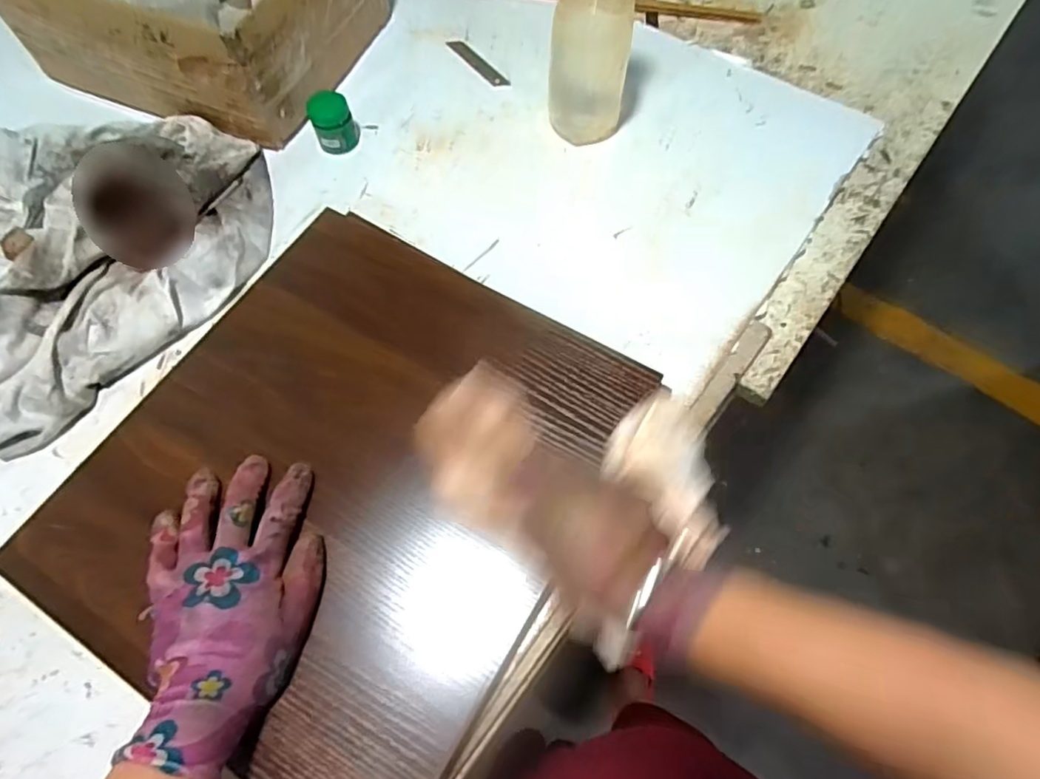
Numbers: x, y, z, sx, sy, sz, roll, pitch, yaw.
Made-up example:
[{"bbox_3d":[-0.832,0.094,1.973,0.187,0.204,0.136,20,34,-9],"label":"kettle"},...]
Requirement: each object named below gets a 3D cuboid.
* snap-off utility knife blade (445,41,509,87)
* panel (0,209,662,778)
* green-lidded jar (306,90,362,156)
[{"bbox_3d":[-0.048,-0.373,0.653,0.020,0.004,0.096,-36,70,-15],"label":"snap-off utility knife blade"},{"bbox_3d":[-0.130,0.055,0.433,0.339,0.027,0.376,29,66,12],"label":"panel"},{"bbox_3d":[-0.186,-0.267,0.576,0.041,0.048,0.036,-16,66,-7],"label":"green-lidded jar"}]

